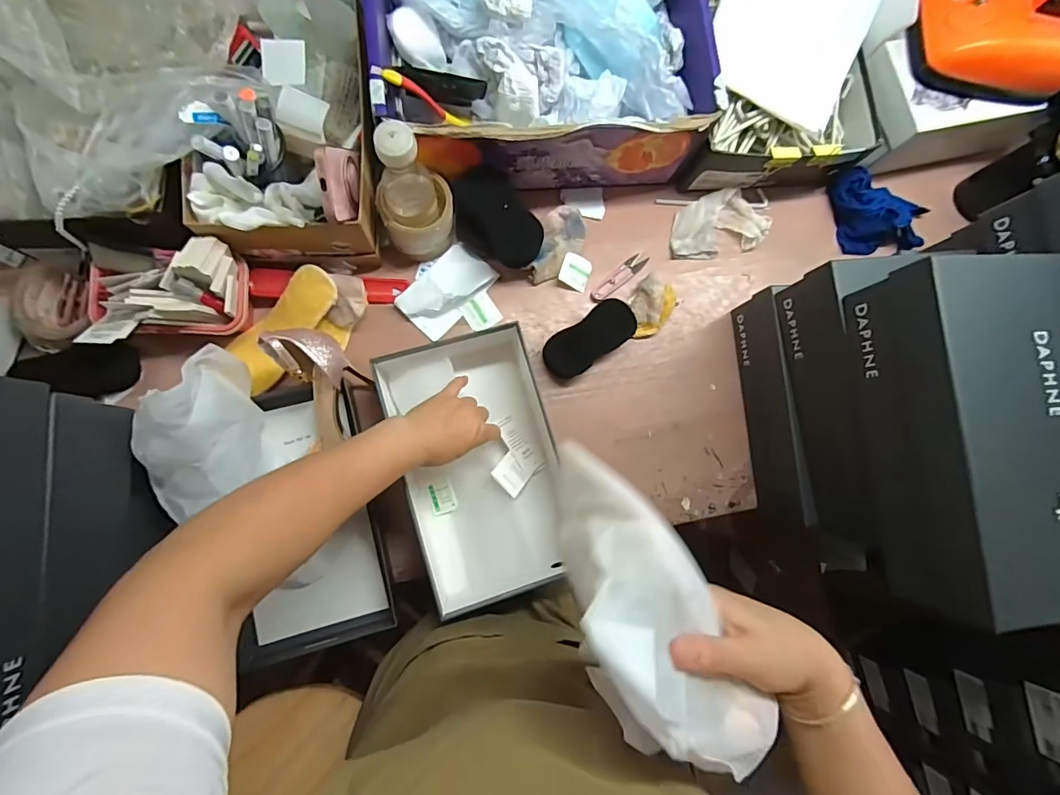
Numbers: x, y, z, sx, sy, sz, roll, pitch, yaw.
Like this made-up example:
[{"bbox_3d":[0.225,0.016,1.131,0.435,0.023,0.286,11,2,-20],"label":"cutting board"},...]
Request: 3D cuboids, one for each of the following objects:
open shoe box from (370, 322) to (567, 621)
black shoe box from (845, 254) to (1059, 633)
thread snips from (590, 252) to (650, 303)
[{"bbox_3d":[-0.058,0.083,0.568,0.194,0.076,0.316,-16,86,-8],"label":"open shoe box"},{"bbox_3d":[0.421,0.030,0.414,0.182,0.102,0.292,-4,84,-7],"label":"black shoe box"},{"bbox_3d":[0.129,-0.171,0.648,0.108,0.008,0.022,-41,90,-9],"label":"thread snips"}]

